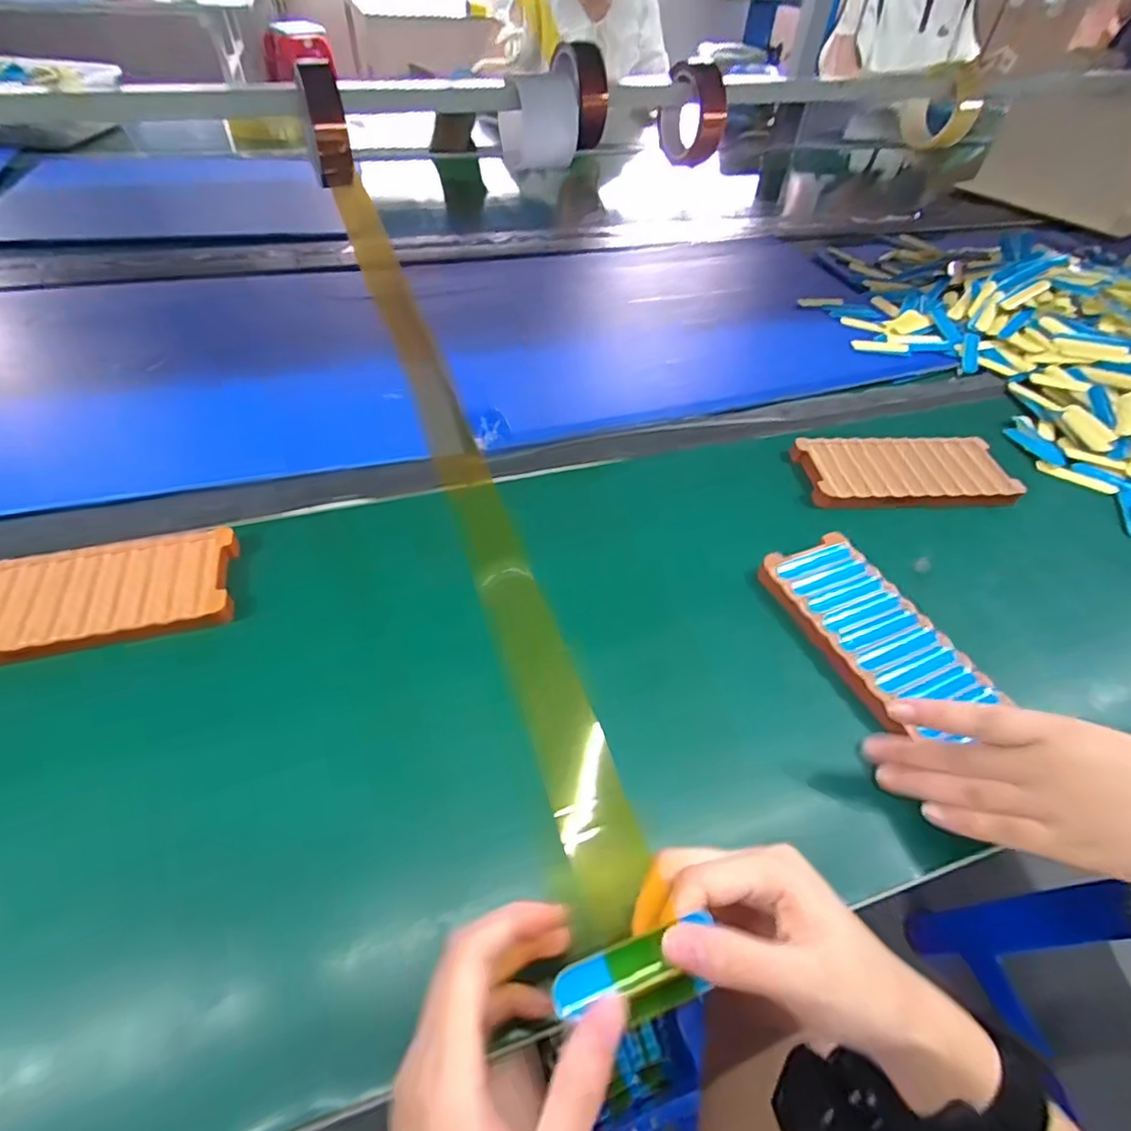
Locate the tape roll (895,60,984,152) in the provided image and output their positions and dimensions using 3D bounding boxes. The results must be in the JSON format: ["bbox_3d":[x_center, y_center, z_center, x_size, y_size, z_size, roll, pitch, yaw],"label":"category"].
[{"bbox_3d":[0.524,-0.641,0.816,0.107,0.100,0.046,28,52,20],"label":"tape roll"}]

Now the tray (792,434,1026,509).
[{"bbox_3d":[0.292,-0.079,0.494,0.176,0.014,0.081,-1,48,-5],"label":"tray"}]

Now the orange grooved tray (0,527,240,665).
[{"bbox_3d":[-0.300,0.021,0.359,0.169,0.016,0.081,-12,50,-14],"label":"orange grooved tray"}]

